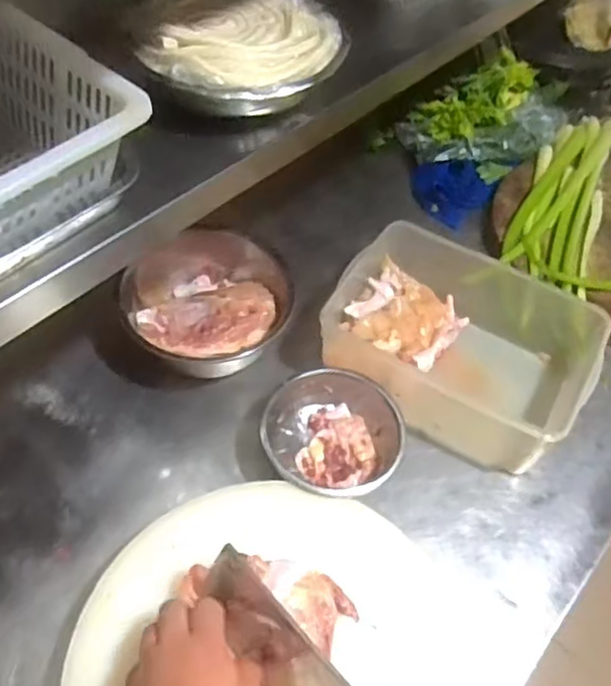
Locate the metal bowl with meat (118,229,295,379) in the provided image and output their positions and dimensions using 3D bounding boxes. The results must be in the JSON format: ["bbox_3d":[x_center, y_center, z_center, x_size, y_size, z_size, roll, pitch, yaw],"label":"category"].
[{"bbox_3d":[-0.141,-0.061,0.895,0.206,0.077,0.235,-25,60,-21],"label":"metal bowl with meat"}]

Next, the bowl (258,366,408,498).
[{"bbox_3d":[0.027,0.102,0.794,0.159,0.059,0.160,3,54,-3],"label":"bowl"}]

